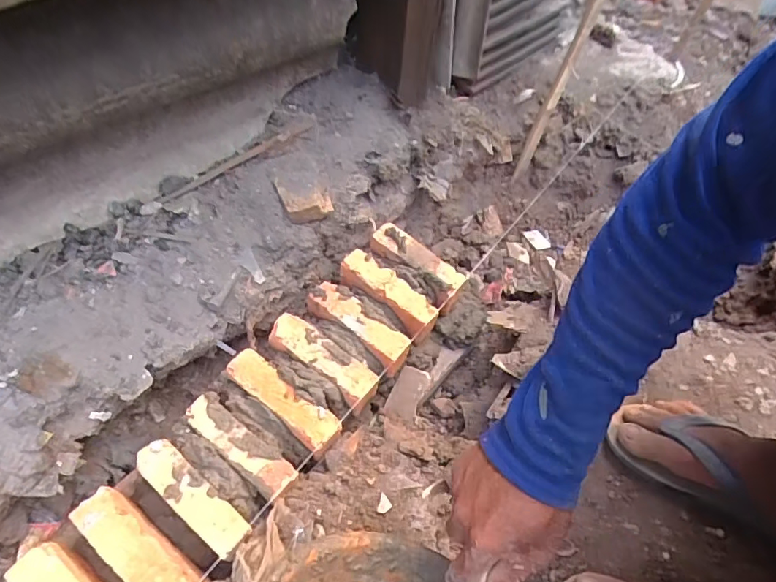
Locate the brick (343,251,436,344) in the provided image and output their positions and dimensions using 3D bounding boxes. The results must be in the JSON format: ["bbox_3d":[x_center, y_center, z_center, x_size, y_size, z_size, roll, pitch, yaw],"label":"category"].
[{"bbox_3d":[-0.001,0.010,0.754,0.155,0.077,0.049,35,61,18],"label":"brick"}]

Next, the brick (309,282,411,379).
[{"bbox_3d":[-0.043,0.055,0.728,0.158,0.067,0.055,38,62,19],"label":"brick"}]

